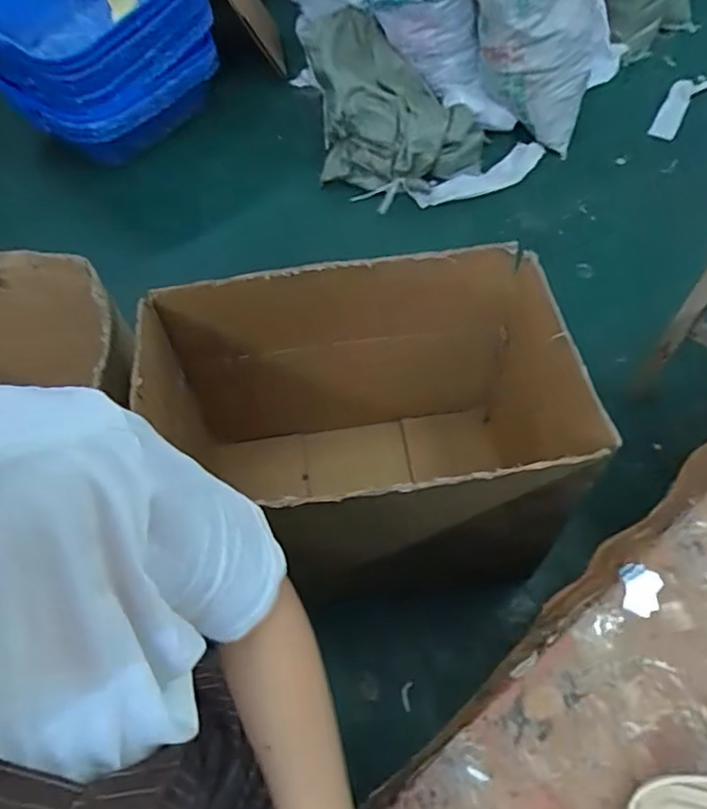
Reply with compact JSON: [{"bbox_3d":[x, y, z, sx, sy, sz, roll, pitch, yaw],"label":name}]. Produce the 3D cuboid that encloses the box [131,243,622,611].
[{"bbox_3d":[0.021,0.074,1.102,0.663,0.490,0.411,-7,57,-1],"label":"box"}]

